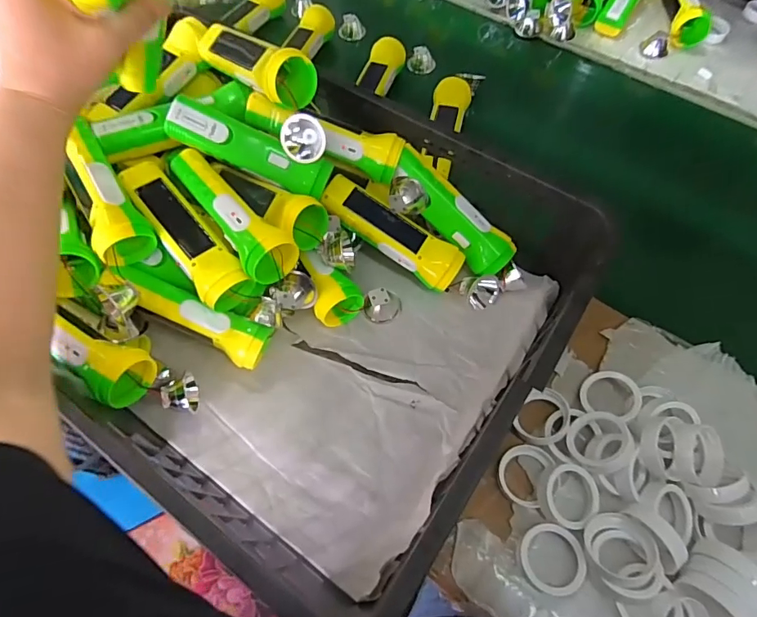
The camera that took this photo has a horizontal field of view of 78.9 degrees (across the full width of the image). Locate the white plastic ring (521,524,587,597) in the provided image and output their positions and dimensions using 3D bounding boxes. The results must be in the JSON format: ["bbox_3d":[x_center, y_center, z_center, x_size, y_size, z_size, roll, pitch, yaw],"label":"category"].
[{"bbox_3d":[0.148,0.213,0.392,0.052,0.017,0.054,-3,59,5],"label":"white plastic ring"}]

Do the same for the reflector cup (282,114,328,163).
[{"bbox_3d":[-0.072,-0.168,0.456,0.043,0.038,0.045,2,108,7],"label":"reflector cup"}]

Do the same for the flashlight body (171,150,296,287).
[{"bbox_3d":[-0.142,-0.096,0.433,0.050,0.046,0.157,-39,83,-18],"label":"flashlight body"}]

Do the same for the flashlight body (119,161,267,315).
[{"bbox_3d":[-0.184,-0.069,0.450,0.051,0.047,0.174,-38,89,-17],"label":"flashlight body"}]

